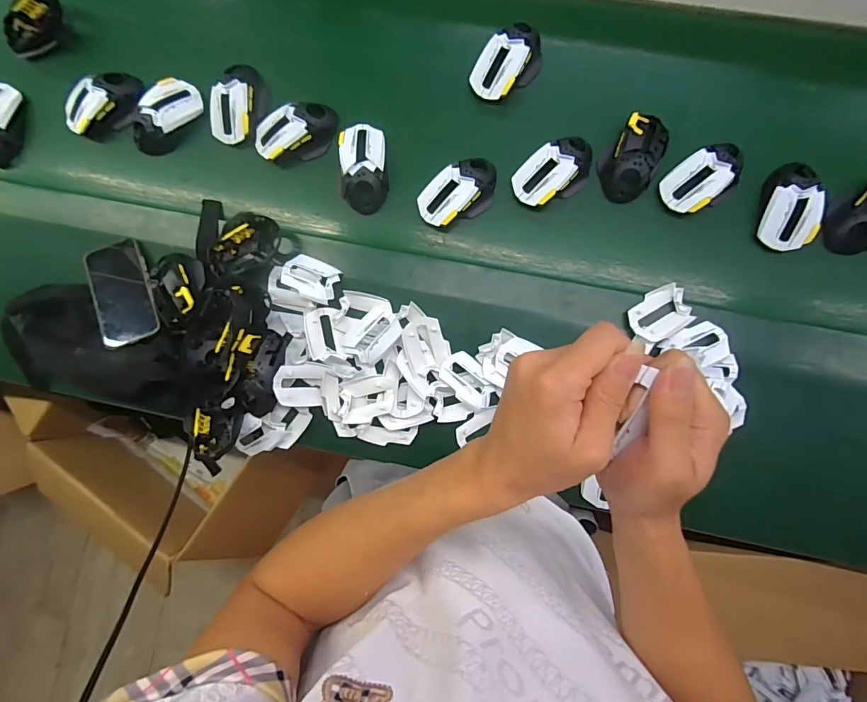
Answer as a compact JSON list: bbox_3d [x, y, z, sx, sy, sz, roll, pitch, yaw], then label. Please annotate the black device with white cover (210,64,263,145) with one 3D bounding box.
[{"bbox_3d":[-0.283,-0.354,0.616,0.057,0.030,0.106,14,89,3],"label":"black device with white cover"}]

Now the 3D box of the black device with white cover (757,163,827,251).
[{"bbox_3d":[0.478,-0.193,0.576,0.081,0.038,0.117,6,89,4],"label":"black device with white cover"}]

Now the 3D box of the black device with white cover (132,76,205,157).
[{"bbox_3d":[-0.395,-0.345,0.631,0.065,0.031,0.116,38,90,3],"label":"black device with white cover"}]

